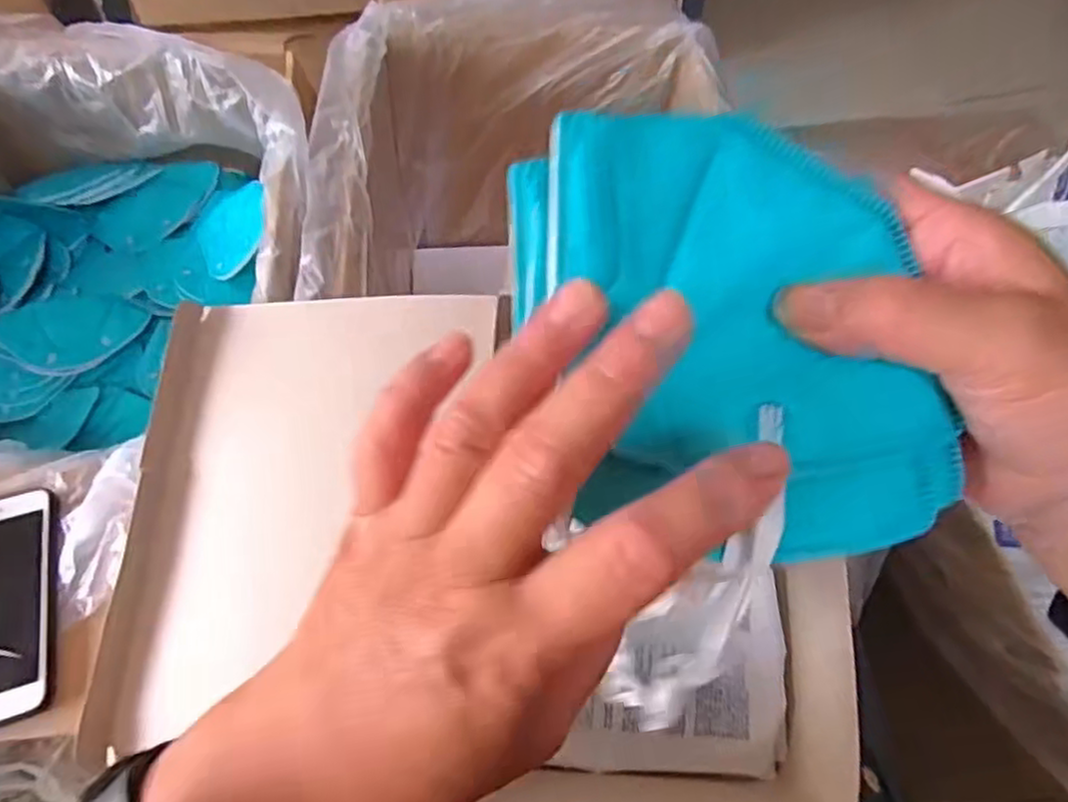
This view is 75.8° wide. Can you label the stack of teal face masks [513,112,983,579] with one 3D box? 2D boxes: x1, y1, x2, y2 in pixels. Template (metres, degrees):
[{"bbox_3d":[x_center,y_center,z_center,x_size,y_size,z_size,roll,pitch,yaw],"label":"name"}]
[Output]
[{"bbox_3d":[0.058,-0.019,0.207,0.113,0.023,0.136,-14,88,-7],"label":"stack of teal face masks"}]

